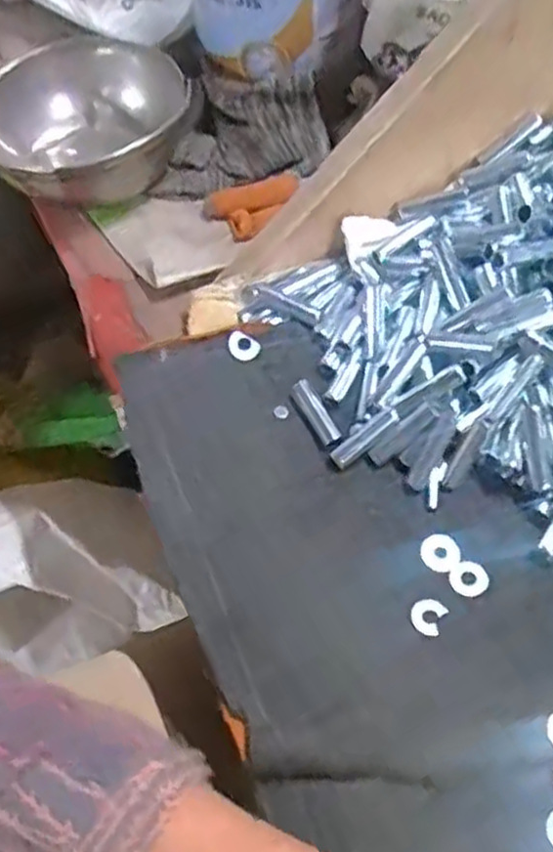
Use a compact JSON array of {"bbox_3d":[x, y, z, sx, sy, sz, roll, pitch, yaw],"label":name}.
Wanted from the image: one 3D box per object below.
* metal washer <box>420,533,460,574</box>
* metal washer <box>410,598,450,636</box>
[{"bbox_3d":[0.086,0.066,0.395,0.020,0.004,0.021,11,58,10],"label":"metal washer"},{"bbox_3d":[0.075,0.094,0.373,0.015,0.004,0.020,30,54,13],"label":"metal washer"}]

